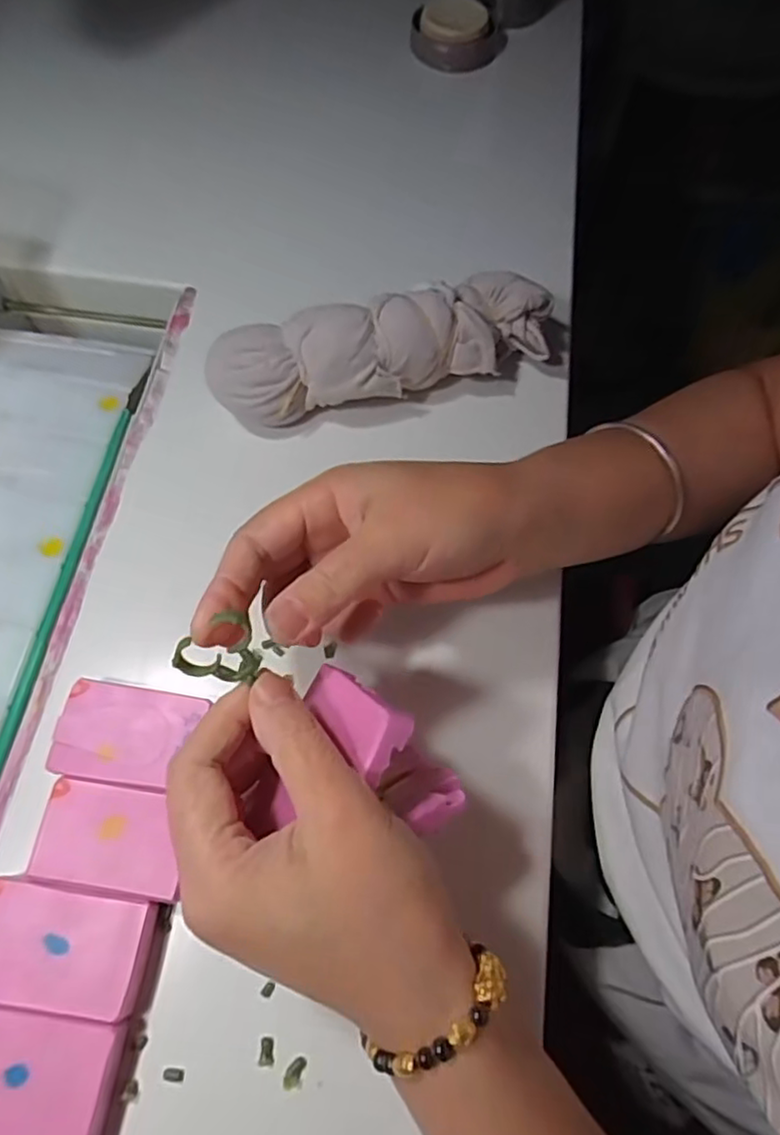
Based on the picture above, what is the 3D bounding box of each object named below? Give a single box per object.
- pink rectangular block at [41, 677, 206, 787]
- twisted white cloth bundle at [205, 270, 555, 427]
[{"bbox_3d":[-0.124,0.079,0.309,0.061,0.014,0.043,9,67,2],"label":"pink rectangular block"},{"bbox_3d":[-0.004,-0.122,0.383,0.192,0.058,0.052,-18,69,-10],"label":"twisted white cloth bundle"}]

